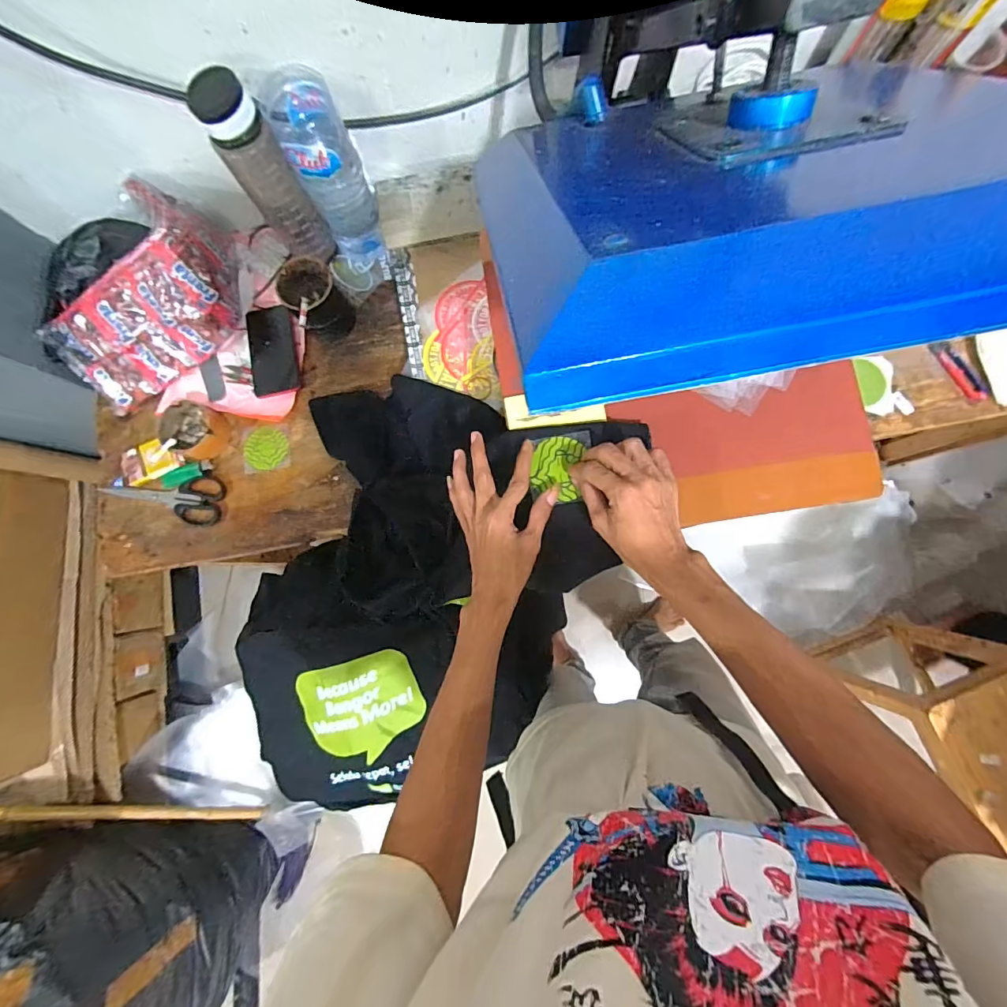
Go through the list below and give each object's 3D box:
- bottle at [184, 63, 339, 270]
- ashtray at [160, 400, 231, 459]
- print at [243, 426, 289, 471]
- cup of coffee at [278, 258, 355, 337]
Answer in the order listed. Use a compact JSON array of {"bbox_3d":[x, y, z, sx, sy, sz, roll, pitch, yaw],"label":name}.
[{"bbox_3d":[-0.317,-0.435,0.614,0.075,0.246,0.059,-31,82,-2],"label":"bottle"},{"bbox_3d":[-0.480,-0.113,0.694,0.089,0.032,0.081,10,83,4],"label":"ashtray"},{"bbox_3d":[-0.375,-0.087,0.706,0.066,0.007,0.067,0,82,2],"label":"print"},{"bbox_3d":[-0.289,-0.315,0.691,0.083,0.103,0.077,0,82,2],"label":"cup of coffee"}]

